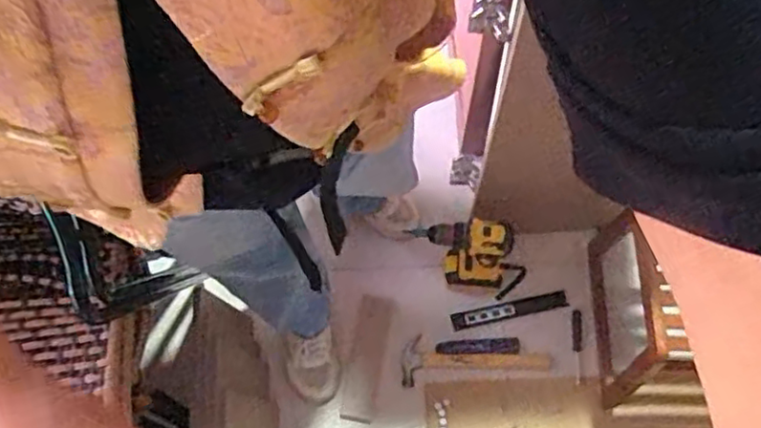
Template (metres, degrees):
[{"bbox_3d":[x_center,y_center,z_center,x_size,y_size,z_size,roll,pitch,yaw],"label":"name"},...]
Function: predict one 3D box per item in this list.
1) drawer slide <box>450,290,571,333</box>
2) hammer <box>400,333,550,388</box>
[{"bbox_3d":[0.256,0.193,1.330,0.231,0.017,0.034,-12,67,-3],"label":"drawer slide"},{"bbox_3d":[0.184,0.282,1.277,0.283,0.022,0.087,0,67,1],"label":"hammer"}]

